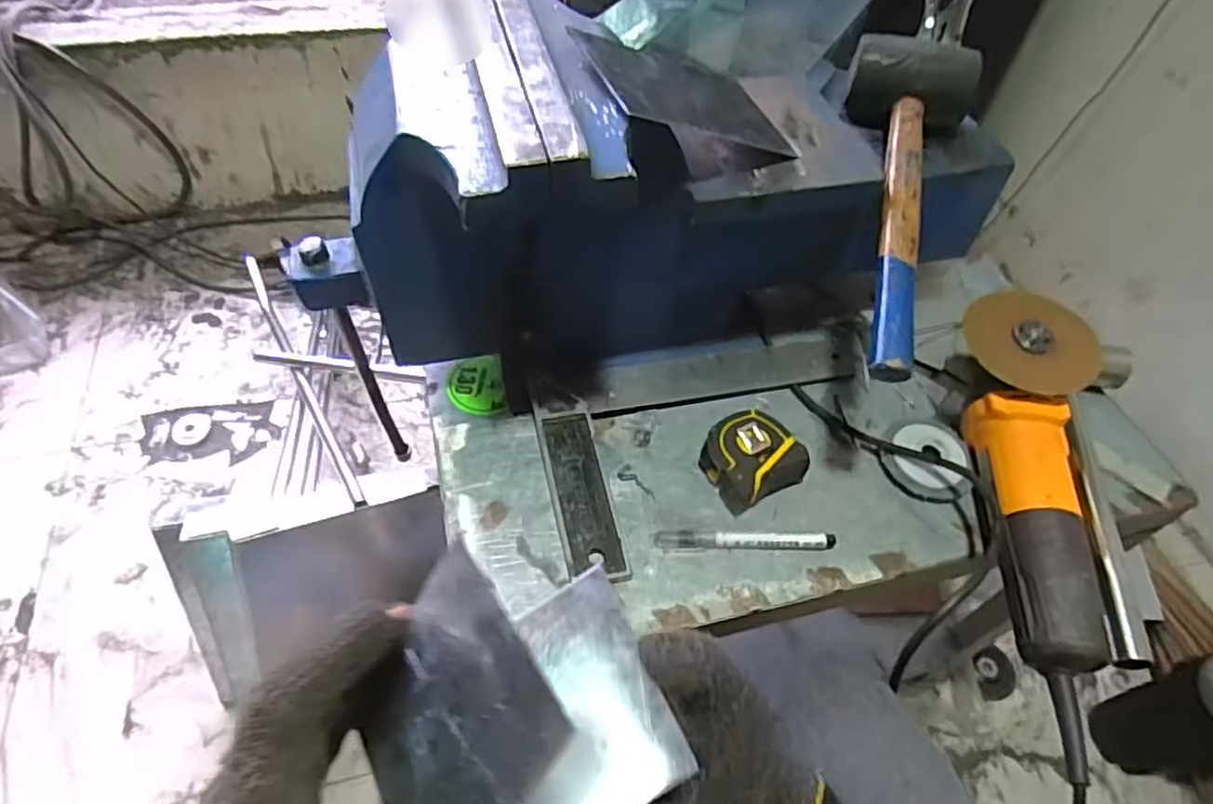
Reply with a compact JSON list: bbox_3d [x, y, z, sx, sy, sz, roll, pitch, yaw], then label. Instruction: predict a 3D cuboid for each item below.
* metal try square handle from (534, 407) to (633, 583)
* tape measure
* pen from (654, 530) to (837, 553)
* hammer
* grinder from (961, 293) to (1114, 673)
[{"bbox_3d":[-0.020,0.069,0.542,0.044,0.012,0.145,-9,55,-11],"label":"metal try square handle"},{"bbox_3d":[0.116,0.044,0.562,0.072,0.032,0.068,-23,59,-20],"label":"tape measure"},{"bbox_3d":[0.106,0.105,0.533,0.136,0.012,0.016,1,54,-4],"label":"pen"},{"bbox_3d":[0.229,-0.154,0.525,0.099,0.054,0.303,9,68,2],"label":"hammer"},{"bbox_3d":[0.323,0.056,0.529,0.096,0.074,0.279,8,66,1],"label":"grinder"}]

